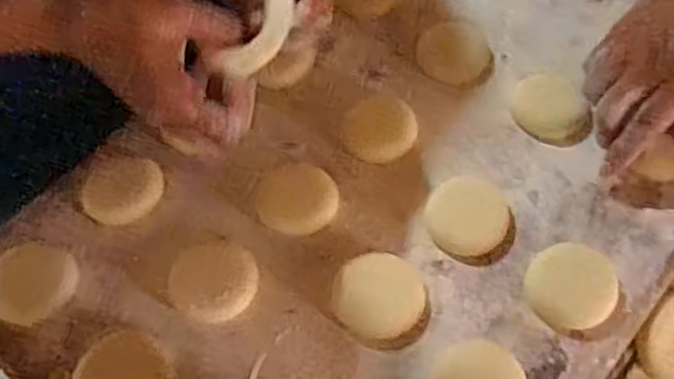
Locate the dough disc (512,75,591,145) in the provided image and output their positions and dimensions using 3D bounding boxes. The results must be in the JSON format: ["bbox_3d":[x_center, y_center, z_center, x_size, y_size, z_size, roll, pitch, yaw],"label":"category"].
[{"bbox_3d":[0.177,-0.066,0.581,0.065,0.013,0.060,-2,59,4],"label":"dough disc"}]

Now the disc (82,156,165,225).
[{"bbox_3d":[-0.171,-0.001,0.568,0.063,0.010,0.056,-24,60,-9],"label":"disc"}]

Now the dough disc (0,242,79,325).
[{"bbox_3d":[-0.233,0.070,0.538,0.071,0.011,0.060,22,64,17],"label":"dough disc"}]

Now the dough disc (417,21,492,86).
[{"bbox_3d":[0.103,-0.122,0.625,0.061,0.007,0.070,13,62,13],"label":"dough disc"}]

